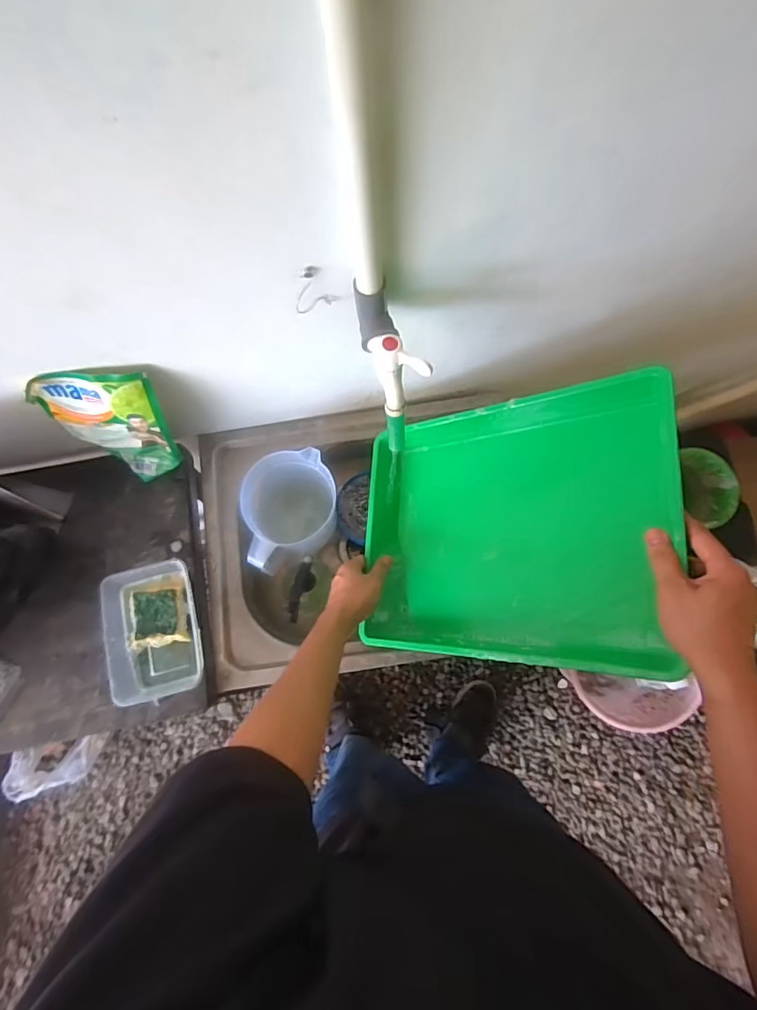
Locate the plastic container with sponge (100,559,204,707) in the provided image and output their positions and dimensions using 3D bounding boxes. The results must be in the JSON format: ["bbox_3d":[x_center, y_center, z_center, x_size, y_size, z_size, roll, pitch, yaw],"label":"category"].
[{"bbox_3d":[-0.304,0.171,0.692,0.116,0.075,0.177,-16,79,-4],"label":"plastic container with sponge"}]

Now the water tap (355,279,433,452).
[{"bbox_3d":[0.015,-0.145,0.542,0.042,0.132,0.134,-18,79,-4],"label":"water tap"}]

